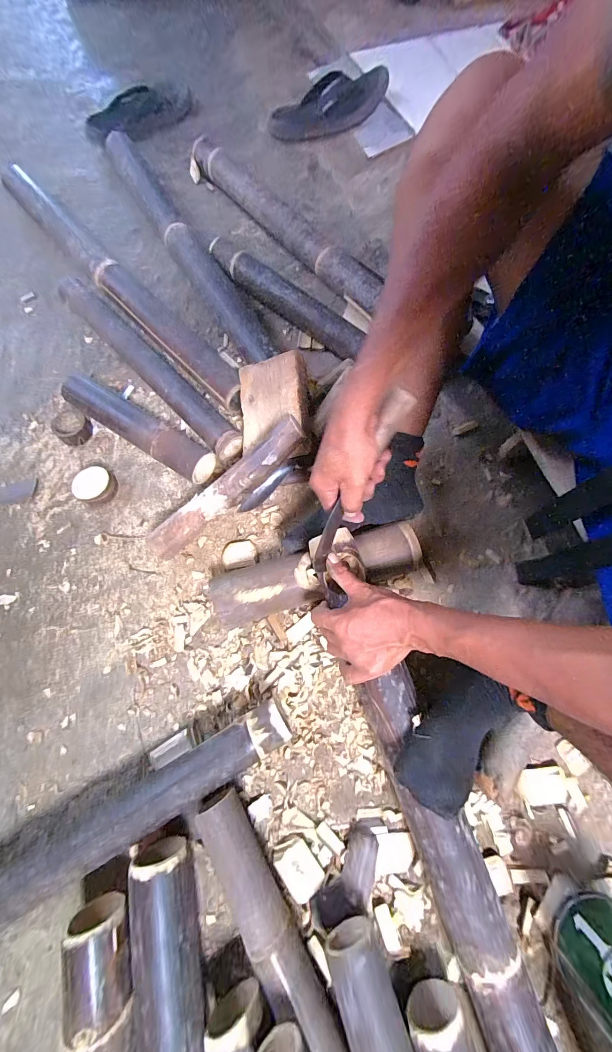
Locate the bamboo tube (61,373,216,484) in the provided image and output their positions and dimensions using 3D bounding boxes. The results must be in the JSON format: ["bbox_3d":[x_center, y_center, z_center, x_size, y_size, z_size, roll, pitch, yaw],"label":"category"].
[{"bbox_3d":[-0.298,-0.177,0.606,0.315,0.065,0.067,32,74,9],"label":"bamboo tube"}]

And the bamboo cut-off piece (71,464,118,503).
[{"bbox_3d":[-0.354,-0.070,0.582,0.055,0.034,0.064,27,73,7],"label":"bamboo cut-off piece"}]

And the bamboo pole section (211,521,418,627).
[{"bbox_3d":[0.016,0.069,0.519,0.311,0.066,0.083,-16,72,-7],"label":"bamboo pole section"}]

